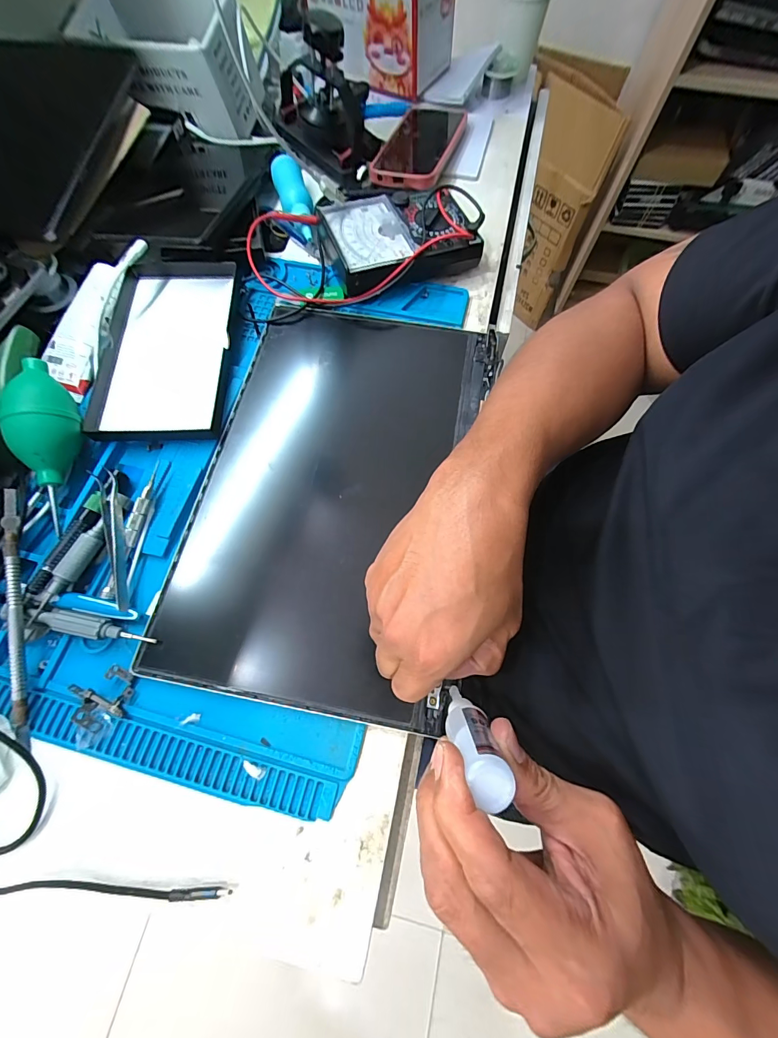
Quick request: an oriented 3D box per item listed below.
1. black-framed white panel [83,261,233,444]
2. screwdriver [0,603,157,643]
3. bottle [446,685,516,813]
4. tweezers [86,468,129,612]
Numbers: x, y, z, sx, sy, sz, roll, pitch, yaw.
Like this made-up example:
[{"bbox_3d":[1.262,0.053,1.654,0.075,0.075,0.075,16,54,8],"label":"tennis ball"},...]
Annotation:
[{"bbox_3d":[-0.208,-0.163,0.353,0.116,0.020,0.200,-4,67,4],"label":"black-framed white panel"},{"bbox_3d":[-0.218,0.074,0.266,0.103,0.013,0.014,10,70,4],"label":"screwdriver"},{"bbox_3d":[0.042,0.115,0.203,0.021,0.076,0.021,-4,94,-3],"label":"bottle"},{"bbox_3d":[-0.211,0.014,0.290,0.016,0.020,0.110,-17,70,-6],"label":"tweezers"}]

